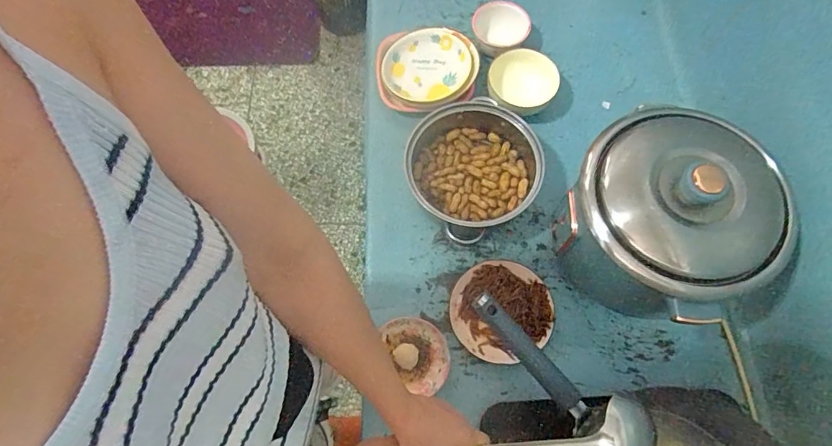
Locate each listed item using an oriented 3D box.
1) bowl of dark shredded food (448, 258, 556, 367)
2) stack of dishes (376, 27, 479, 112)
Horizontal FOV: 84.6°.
[{"bbox_3d":[0.142,0.147,0.763,0.164,0.042,0.161,0,69,-1],"label":"bowl of dark shredded food"},{"bbox_3d":[0.017,-0.307,0.929,0.206,0.055,0.195,21,70,7],"label":"stack of dishes"}]

